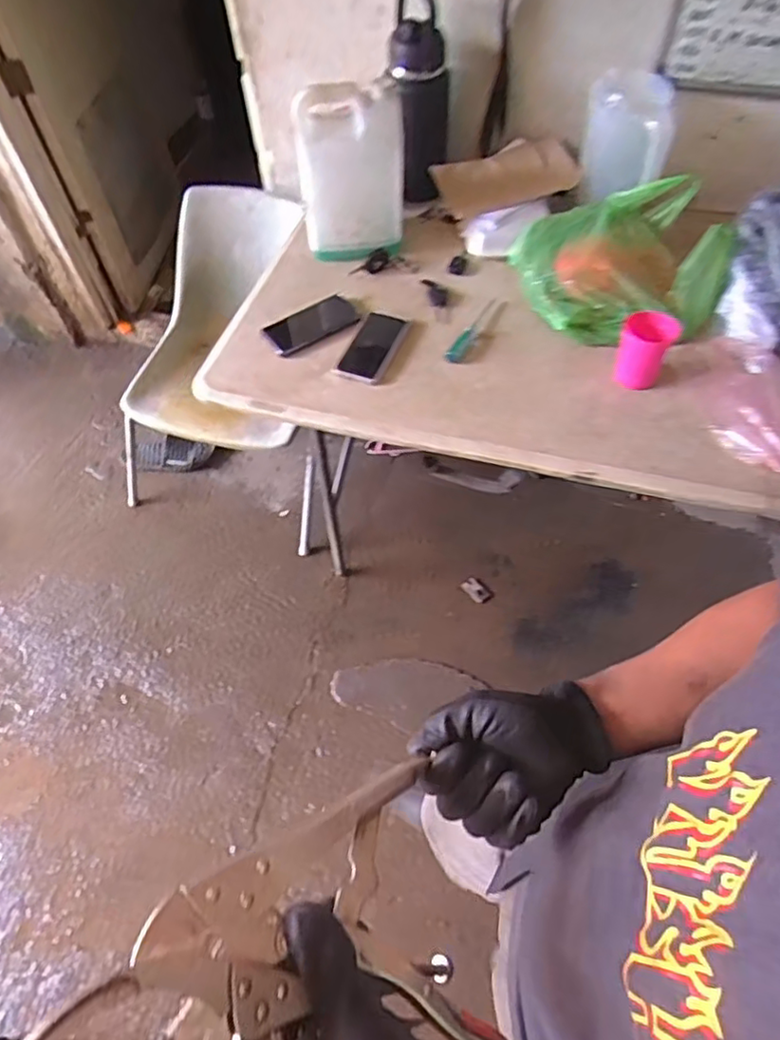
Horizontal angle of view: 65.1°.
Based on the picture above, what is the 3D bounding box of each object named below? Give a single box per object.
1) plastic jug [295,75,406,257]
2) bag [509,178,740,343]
[{"bbox_3d":[-0.072,-0.632,1.138,0.195,0.277,0.102,-2,56,0],"label":"plastic jug"},{"bbox_3d":[0.429,-0.464,1.101,0.358,0.121,0.283,-7,56,-3],"label":"bag"}]

